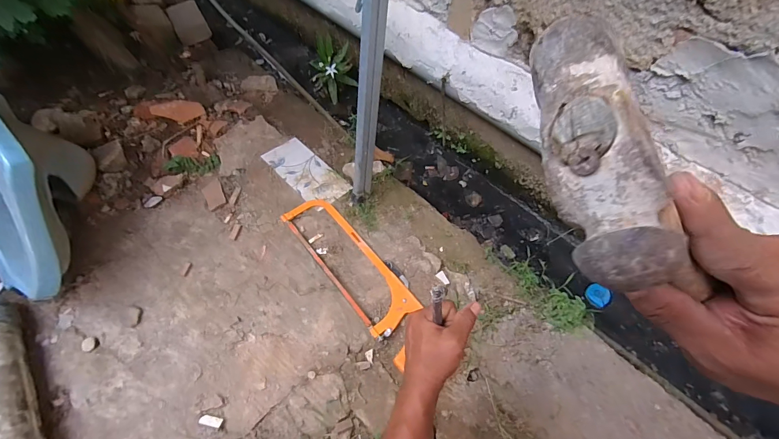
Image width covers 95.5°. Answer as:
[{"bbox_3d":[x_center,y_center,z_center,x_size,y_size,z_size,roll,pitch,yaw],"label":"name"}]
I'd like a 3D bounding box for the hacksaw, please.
[{"bbox_3d":[-0.074,0.104,0.759,0.111,0.017,0.415,-37,65,-16],"label":"hacksaw"}]

